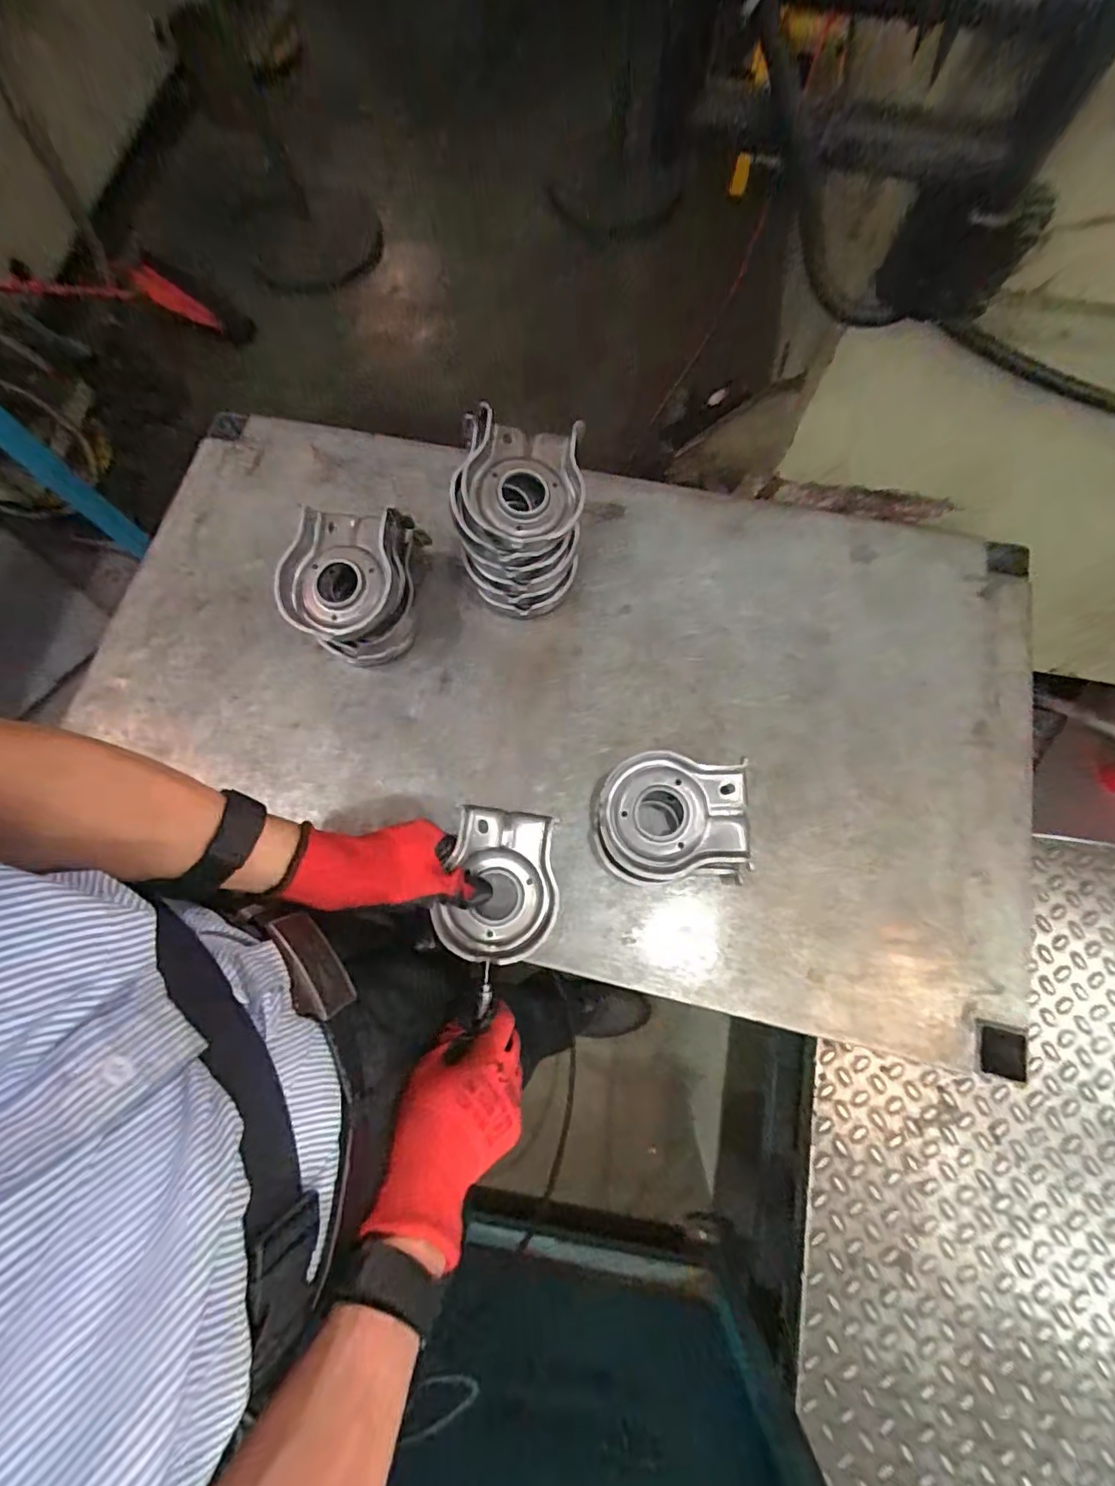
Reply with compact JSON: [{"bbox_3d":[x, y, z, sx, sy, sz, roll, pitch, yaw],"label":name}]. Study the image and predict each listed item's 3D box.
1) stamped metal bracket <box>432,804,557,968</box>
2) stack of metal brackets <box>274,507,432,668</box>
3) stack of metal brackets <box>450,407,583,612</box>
[{"bbox_3d":[-0.045,0.118,0.464,0.092,0.031,0.123,14,76,6],"label":"stamped metal bracket"},{"bbox_3d":[-0.193,-0.157,0.538,0.115,0.089,0.138,7,74,3],"label":"stack of metal brackets"},{"bbox_3d":[-0.032,-0.210,0.524,0.109,0.115,0.145,1,74,1],"label":"stack of metal brackets"}]

